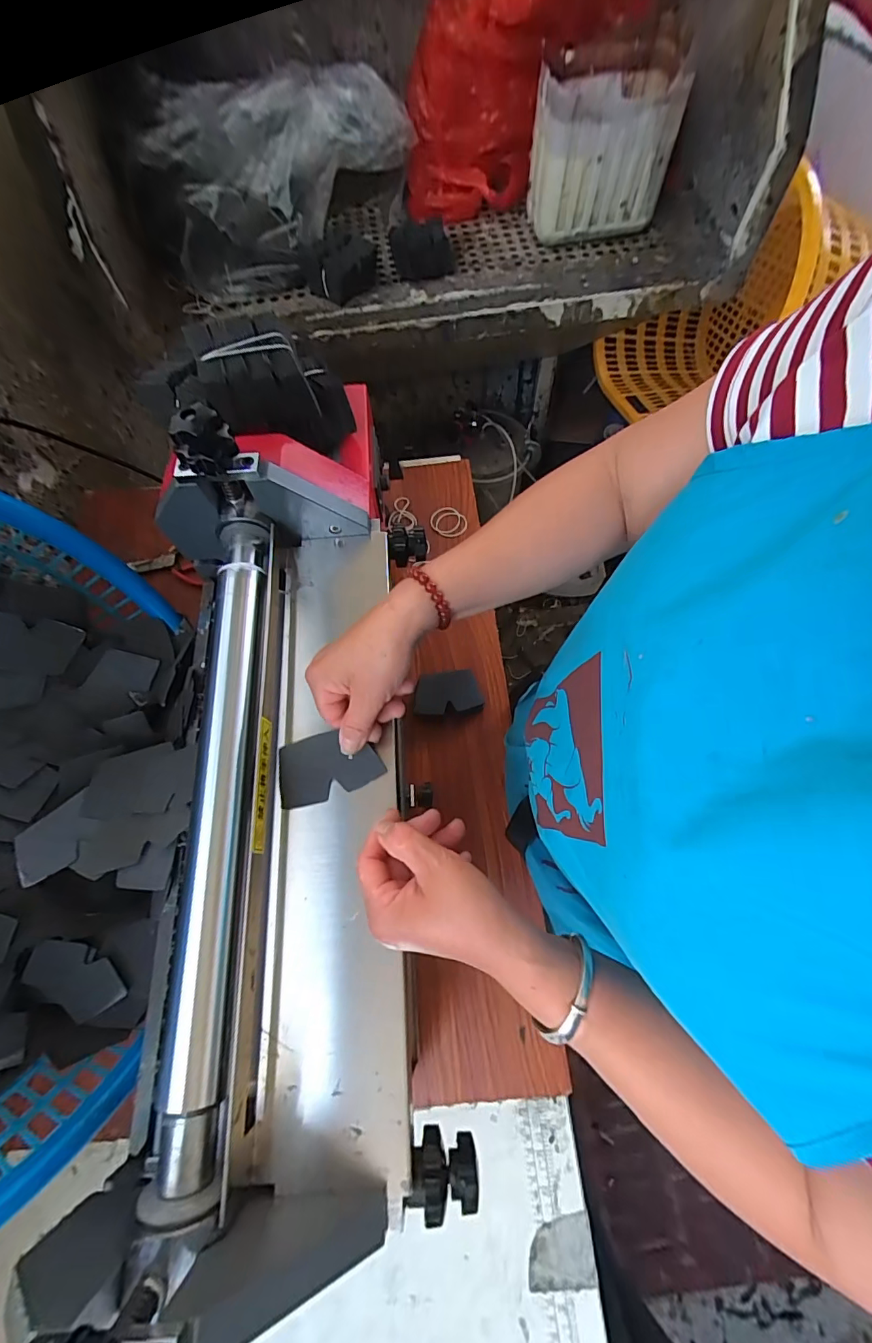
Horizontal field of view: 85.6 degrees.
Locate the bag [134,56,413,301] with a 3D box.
[{"bbox_3d":[-0.253,-0.806,0.755,0.372,0.180,0.216,-30,70,-9],"label":"bag"}]

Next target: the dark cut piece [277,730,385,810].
[{"bbox_3d":[-0.088,0.076,0.382,0.082,0.005,0.051,-18,87,-6],"label":"dark cut piece"}]

